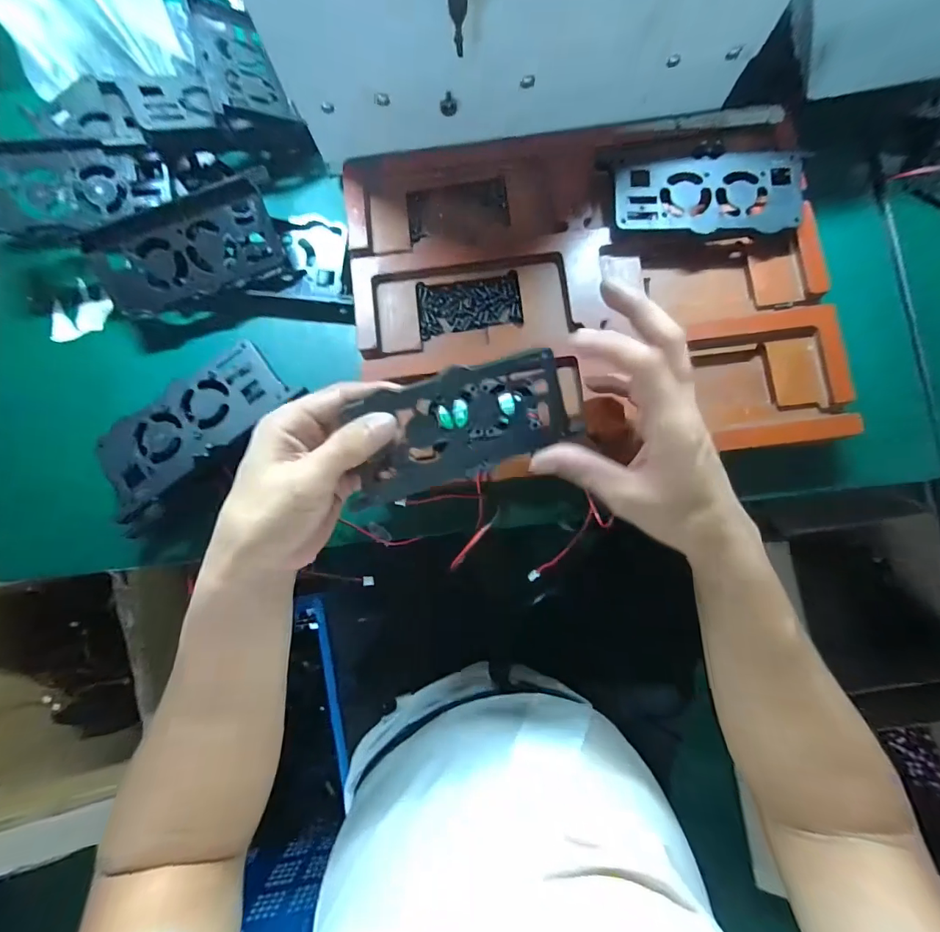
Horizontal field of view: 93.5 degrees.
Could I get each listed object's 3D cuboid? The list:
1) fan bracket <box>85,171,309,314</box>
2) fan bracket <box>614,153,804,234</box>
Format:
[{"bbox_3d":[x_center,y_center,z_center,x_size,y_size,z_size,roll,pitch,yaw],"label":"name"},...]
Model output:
[{"bbox_3d":[-0.218,-0.169,0.346,0.143,0.019,0.072,-15,118,-3],"label":"fan bracket"},{"bbox_3d":[0.176,-0.201,0.330,0.133,0.014,0.061,0,84,2],"label":"fan bracket"}]

